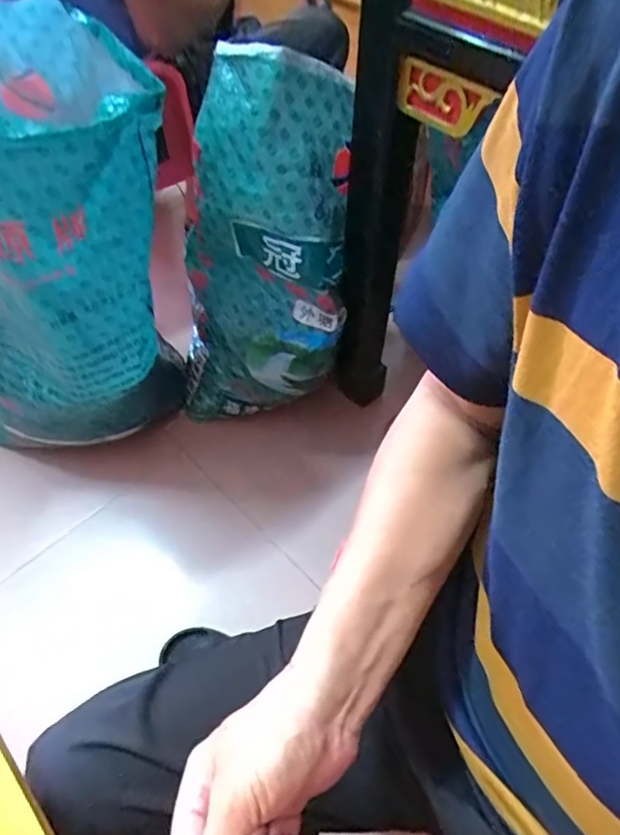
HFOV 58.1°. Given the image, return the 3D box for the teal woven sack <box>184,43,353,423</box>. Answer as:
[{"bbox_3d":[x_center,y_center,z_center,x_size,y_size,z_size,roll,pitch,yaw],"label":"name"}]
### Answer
[{"bbox_3d":[-0.082,-0.220,0.848,0.268,0.541,0.150,4,56,3],"label":"teal woven sack"}]

